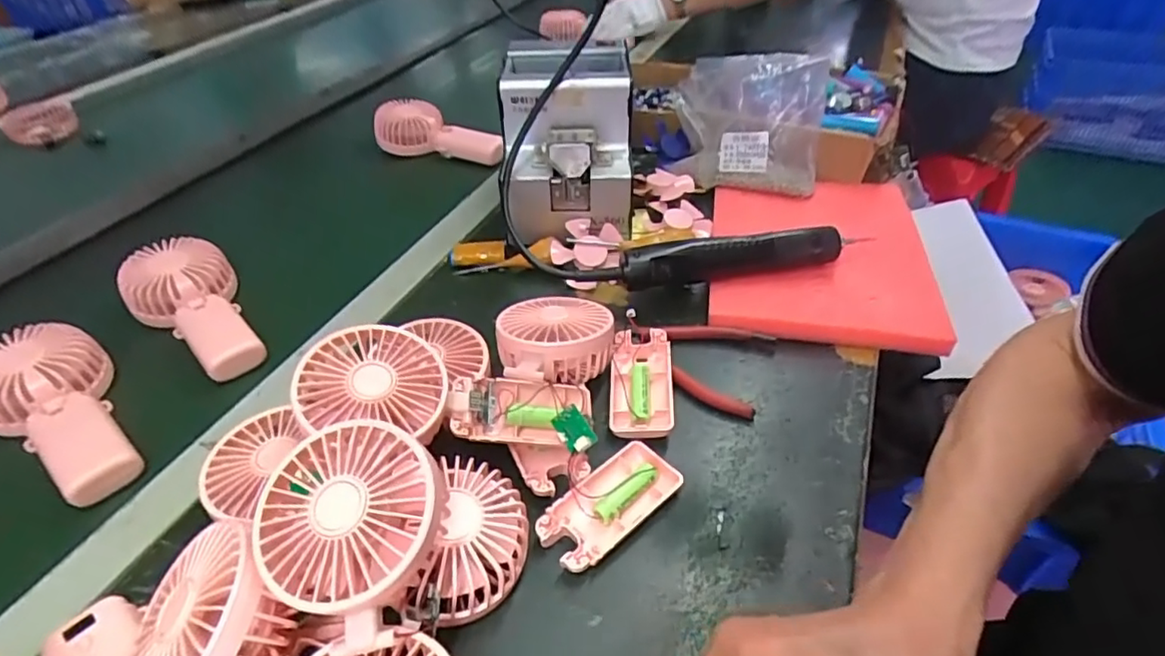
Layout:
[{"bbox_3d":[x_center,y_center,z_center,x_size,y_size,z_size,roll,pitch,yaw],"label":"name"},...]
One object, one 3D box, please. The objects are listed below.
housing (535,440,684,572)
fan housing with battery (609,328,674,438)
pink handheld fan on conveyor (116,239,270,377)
[{"bbox_3d":[0.017,0.112,0.381,0.094,0.017,0.046,-31,50,-30],"label":"housing"},{"bbox_3d":[0.045,0.041,0.458,0.046,0.025,0.090,1,41,2],"label":"fan housing with battery"},{"bbox_3d":[-0.342,-0.021,0.528,0.087,0.046,0.174,-31,49,-30],"label":"pink handheld fan on conveyor"}]

